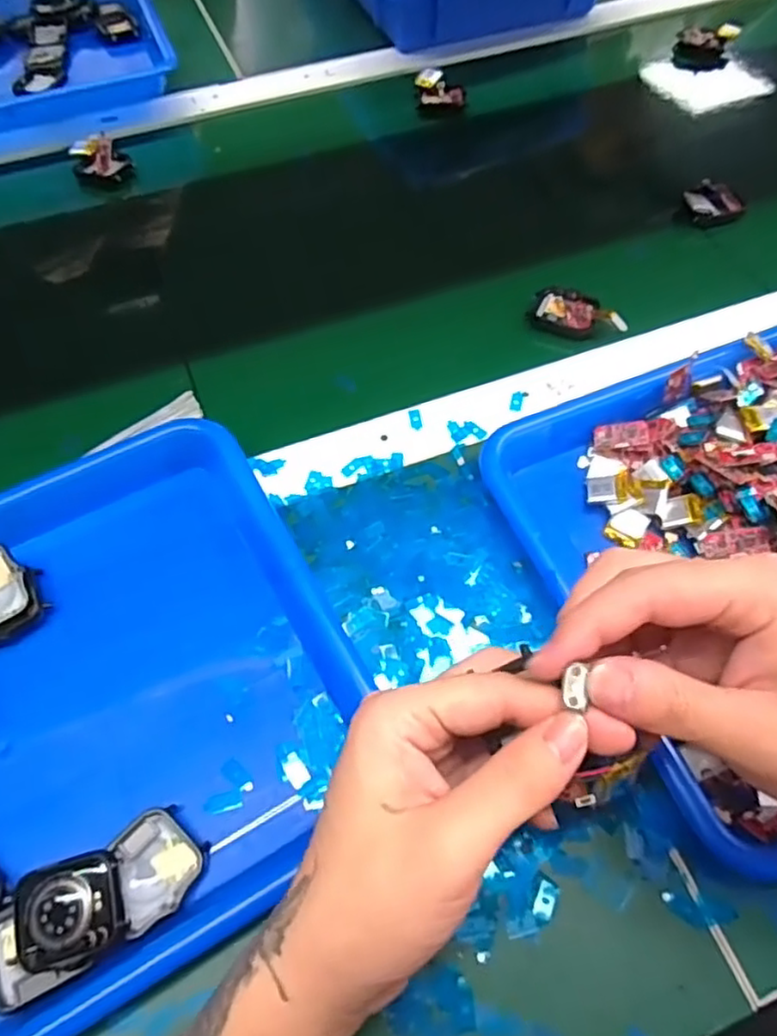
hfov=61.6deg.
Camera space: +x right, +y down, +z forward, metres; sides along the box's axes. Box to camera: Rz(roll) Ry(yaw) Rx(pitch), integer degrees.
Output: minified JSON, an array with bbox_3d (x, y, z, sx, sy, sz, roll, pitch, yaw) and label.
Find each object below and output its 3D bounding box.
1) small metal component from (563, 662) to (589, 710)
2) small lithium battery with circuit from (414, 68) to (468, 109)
[{"bbox_3d":[0.061,0.055,0.211,0.007,0.004,0.012,-7,72,19],"label":"small metal component"},{"bbox_3d":[0.049,-0.401,0.611,0.049,0.023,0.026,11,57,3],"label":"small lithium battery with circuit"}]

